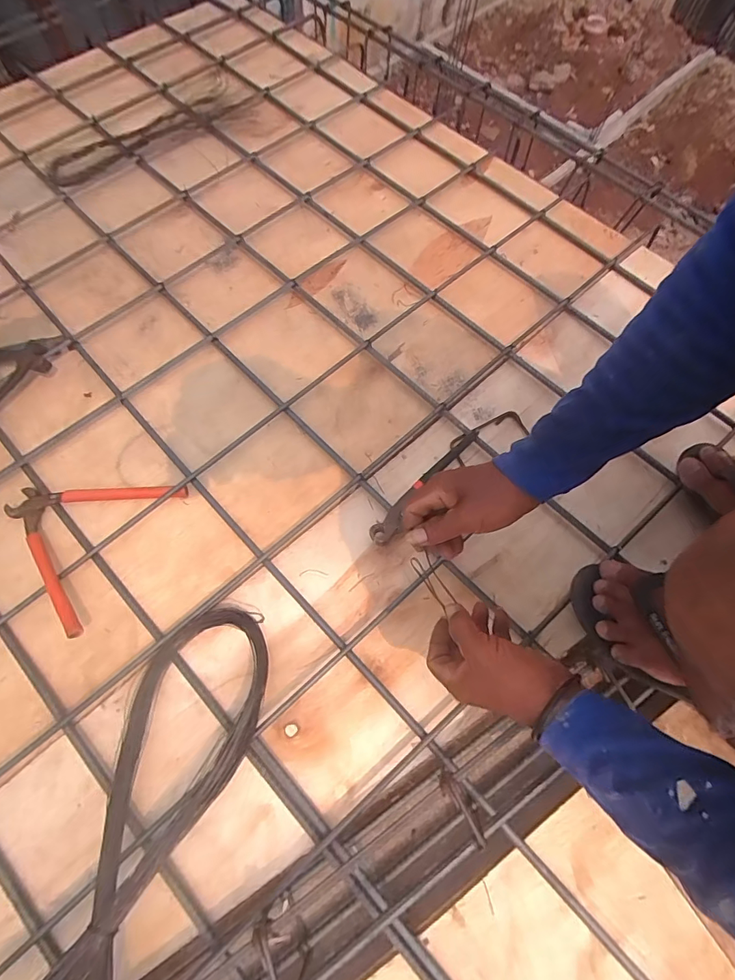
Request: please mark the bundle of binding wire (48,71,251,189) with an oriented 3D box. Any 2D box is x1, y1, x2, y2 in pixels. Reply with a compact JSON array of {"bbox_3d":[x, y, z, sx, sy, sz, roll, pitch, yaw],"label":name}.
[{"bbox_3d":[-0.412,-0.679,0.856,0.403,0.038,0.103,-38,73,-17],"label":"bundle of binding wire"}]

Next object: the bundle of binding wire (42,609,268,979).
[{"bbox_3d":[-0.215,0.320,0.447,0.136,0.080,0.407,16,67,4],"label":"bundle of binding wire"}]

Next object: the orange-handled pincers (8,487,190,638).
[{"bbox_3d":[-0.373,0.047,0.572,0.187,0.035,0.208,23,67,7],"label":"orange-handled pincers"}]

